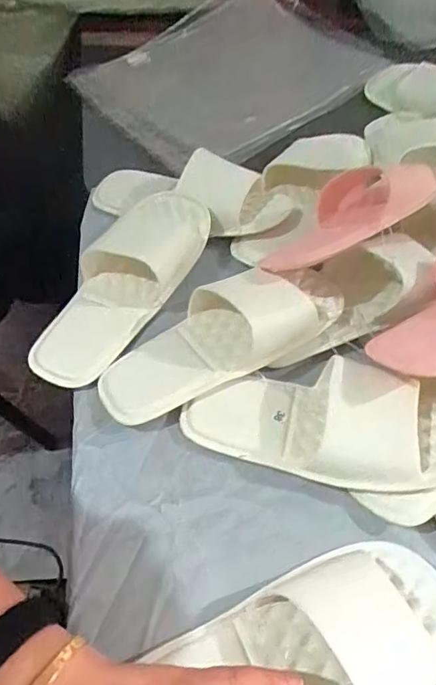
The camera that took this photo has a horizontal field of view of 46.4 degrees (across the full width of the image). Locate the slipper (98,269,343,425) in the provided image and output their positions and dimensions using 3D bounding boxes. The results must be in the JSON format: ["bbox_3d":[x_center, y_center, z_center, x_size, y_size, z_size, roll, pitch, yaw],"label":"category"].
[{"bbox_3d":[0.002,-0.011,0.461,0.235,0.047,0.093,-23,58,-18],"label":"slipper"}]

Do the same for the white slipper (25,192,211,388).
[{"bbox_3d":[-0.097,-0.065,0.496,0.096,0.049,0.237,28,73,19],"label":"white slipper"}]

